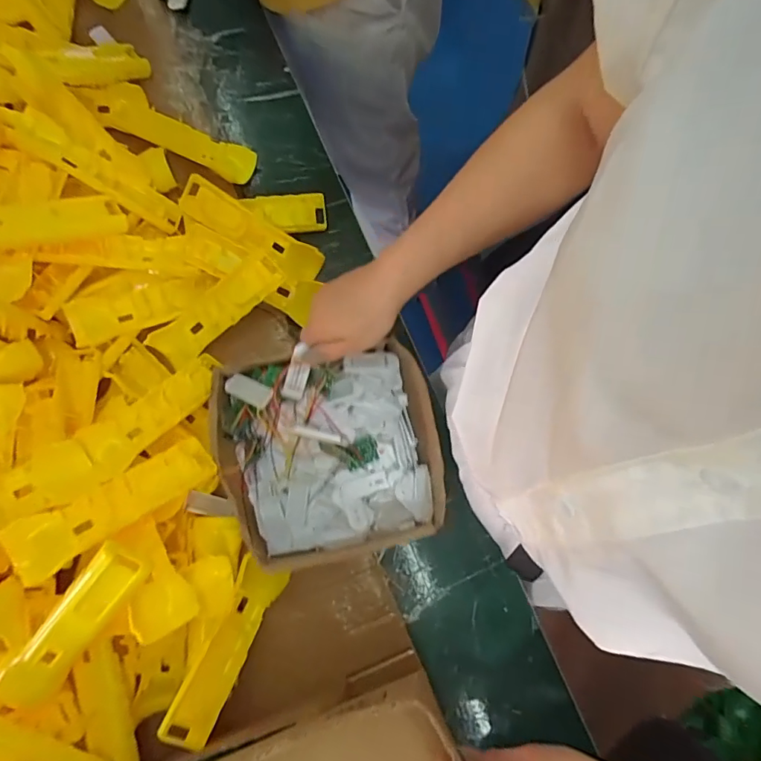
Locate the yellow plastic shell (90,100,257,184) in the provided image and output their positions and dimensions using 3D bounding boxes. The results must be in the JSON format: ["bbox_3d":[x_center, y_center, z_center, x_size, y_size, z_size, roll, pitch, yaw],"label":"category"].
[{"bbox_3d":[-0.247,-0.293,0.587,0.205,0.022,0.044,24,80,5],"label":"yellow plastic shell"}]

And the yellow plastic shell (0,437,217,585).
[{"bbox_3d":[-0.225,0.105,0.421,0.163,0.013,0.048,-30,79,-32],"label":"yellow plastic shell"}]

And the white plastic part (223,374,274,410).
[{"bbox_3d":[-0.130,0.009,0.478,0.051,0.007,0.023,20,80,18],"label":"white plastic part"}]

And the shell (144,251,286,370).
[{"bbox_3d":[-0.175,-0.075,0.518,0.157,0.025,0.043,-36,80,9],"label":"shell"}]

